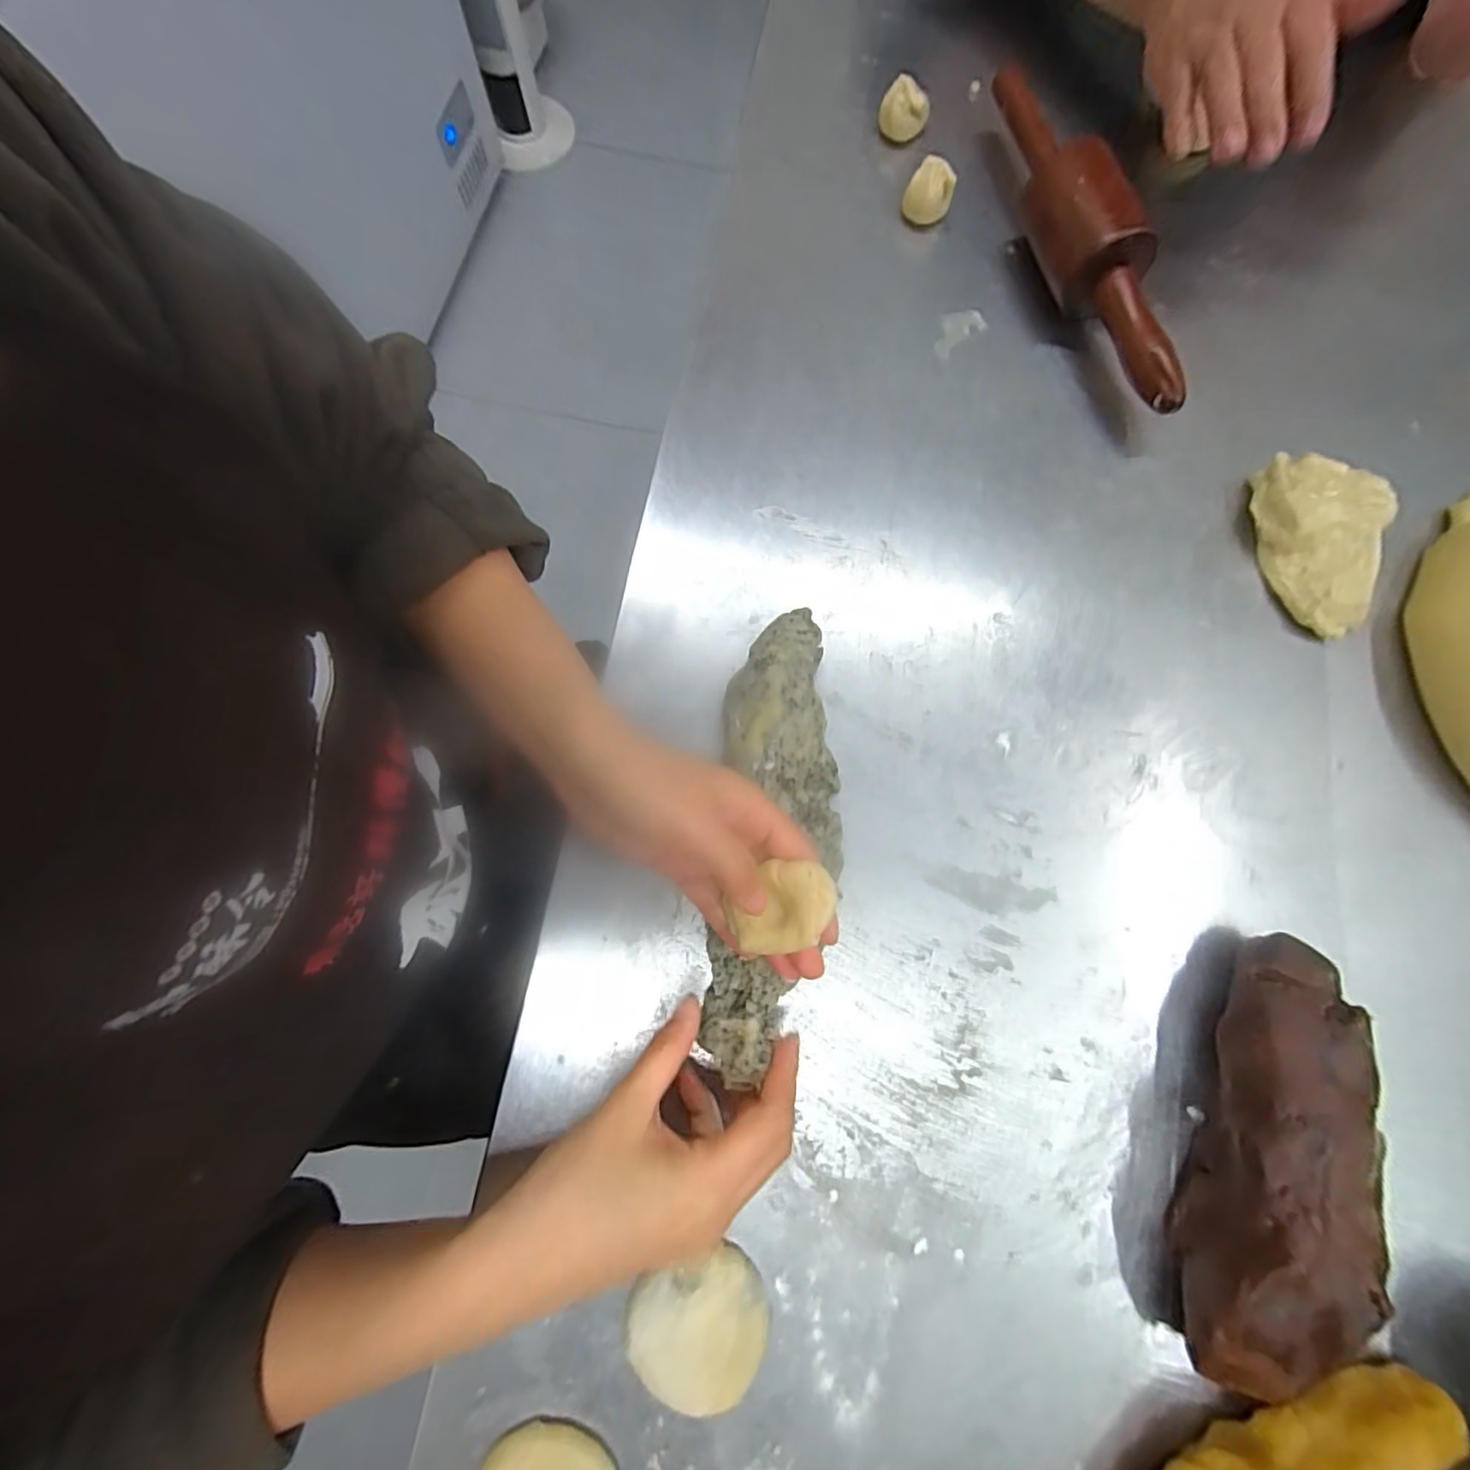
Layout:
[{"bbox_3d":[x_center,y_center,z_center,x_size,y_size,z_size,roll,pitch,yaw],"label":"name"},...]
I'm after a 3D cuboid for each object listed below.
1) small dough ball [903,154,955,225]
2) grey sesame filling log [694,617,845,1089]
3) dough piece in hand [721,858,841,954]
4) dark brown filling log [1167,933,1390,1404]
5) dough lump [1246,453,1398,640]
[{"bbox_3d":[0.144,-0.403,0.463,0.034,0.032,0.031,0,76,-1],"label":"small dough ball"},{"bbox_3d":[0.023,0.047,0.331,0.068,0.036,0.245,7,78,1],"label":"grey sesame filling log"},{"bbox_3d":[0.024,0.079,0.287,0.044,0.020,0.036,-8,76,-3],"label":"dough piece in hand"},{"bbox_3d":[0.260,0.200,0.297,0.057,0.054,0.198,17,76,3],"label":"dark brown filling log"},{"bbox_3d":[0.366,-0.117,0.388,0.074,0.037,0.105,12,76,2],"label":"dough lump"}]

